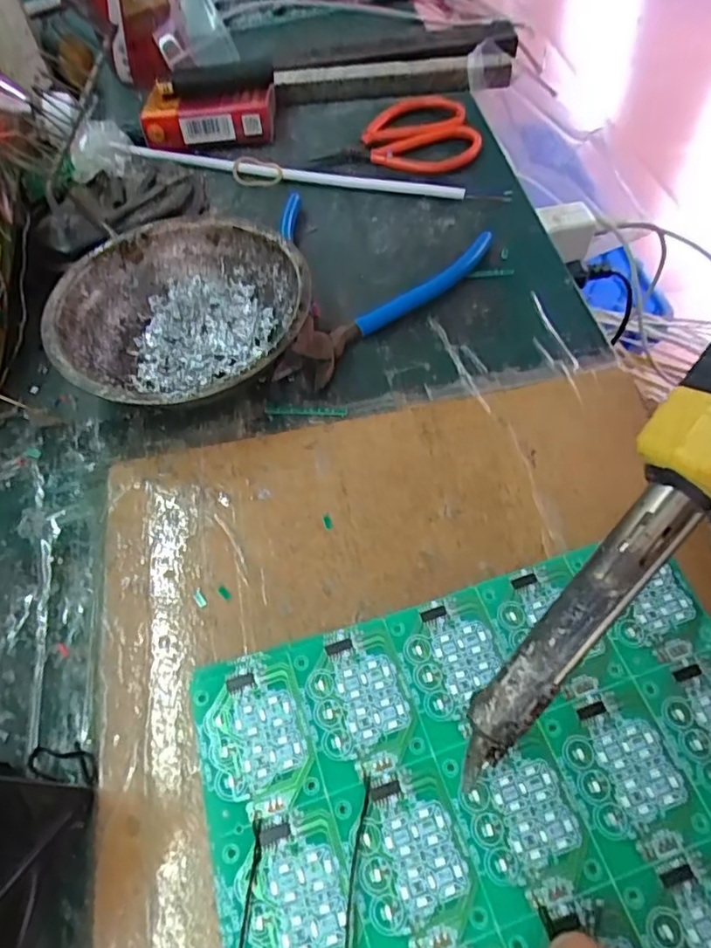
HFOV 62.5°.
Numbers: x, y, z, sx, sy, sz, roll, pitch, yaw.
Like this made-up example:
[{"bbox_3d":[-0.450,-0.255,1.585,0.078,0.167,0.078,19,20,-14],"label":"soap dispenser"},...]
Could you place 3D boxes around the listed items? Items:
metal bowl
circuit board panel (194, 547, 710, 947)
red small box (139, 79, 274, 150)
[{"bbox_3d":[-0.084,-0.076,0.301,0.120,0.040,0.122,-2,60,3],"label":"metal bowl"},{"bbox_3d":[0.056,0.128,0.178,0.194,0.004,0.195,-16,60,-5],"label":"circuit board panel"},{"bbox_3d":[-0.102,-0.249,0.410,0.089,0.028,0.034,-6,59,1],"label":"red small box"}]

